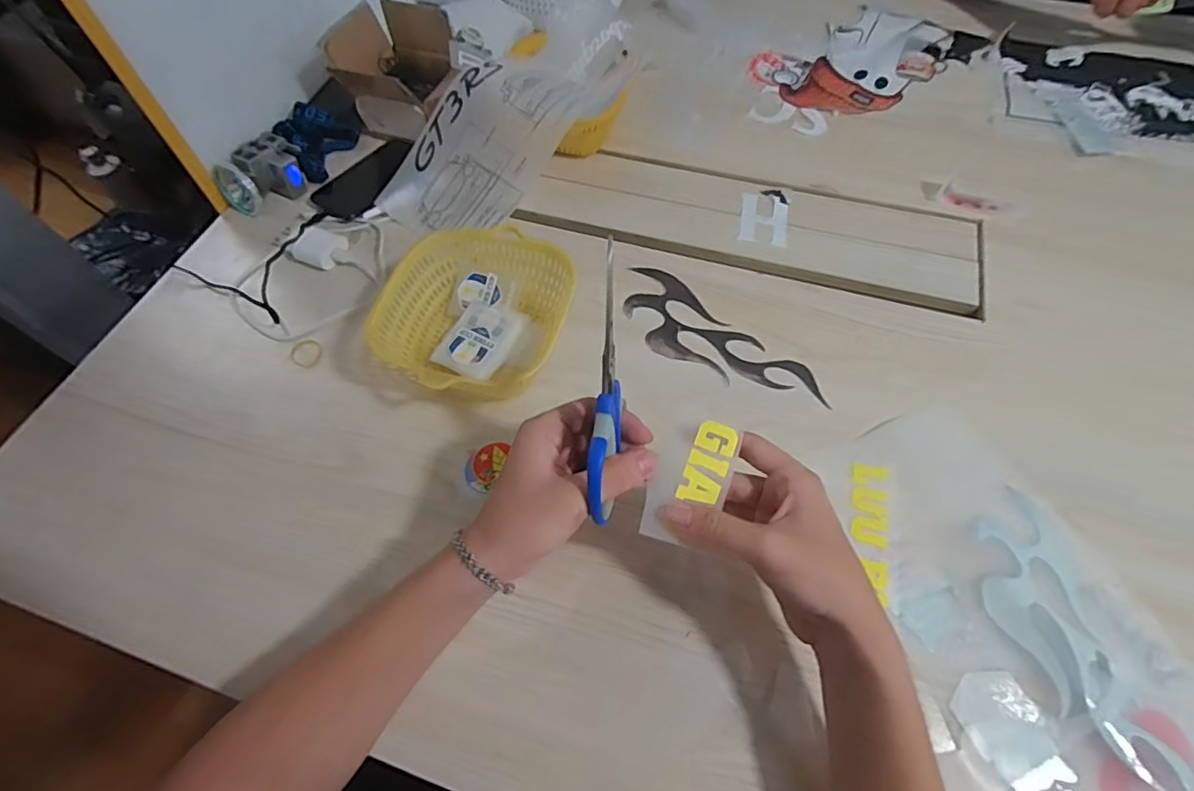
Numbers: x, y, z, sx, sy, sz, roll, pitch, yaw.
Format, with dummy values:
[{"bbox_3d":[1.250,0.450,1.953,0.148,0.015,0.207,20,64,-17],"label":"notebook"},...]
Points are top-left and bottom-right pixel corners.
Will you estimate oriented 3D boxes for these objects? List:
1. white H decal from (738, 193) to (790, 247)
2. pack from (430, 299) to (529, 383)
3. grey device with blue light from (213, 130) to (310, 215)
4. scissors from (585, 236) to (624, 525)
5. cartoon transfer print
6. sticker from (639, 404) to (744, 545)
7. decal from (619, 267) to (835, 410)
[{"bbox_3d":[0.191,-0.201,0.637,0.052,0.006,0.073,10,60,8],"label":"white H decal"},{"bbox_3d":[-0.112,-0.054,0.534,0.062,0.015,0.078,20,62,14],"label":"pack"},{"bbox_3d":[-0.384,-0.253,0.644,0.049,0.059,0.095,36,67,21],"label":"grey device with blue light"},{"bbox_3d":[0.008,-0.004,0.358,0.015,0.046,0.179,3,98,4],"label":"scissors"},{"bbox_3d":[0.368,-0.476,0.790,0.280,0.005,0.188,-39,65,-19],"label":"cartoon transfer print"},{"bbox_3d":[0.063,0.056,0.383,0.050,0.004,0.092,25,74,2],"label":"sticker"},{"bbox_3d":[0.110,-0.050,0.545,0.081,0.004,0.220,-40,66,-20],"label":"decal"}]

